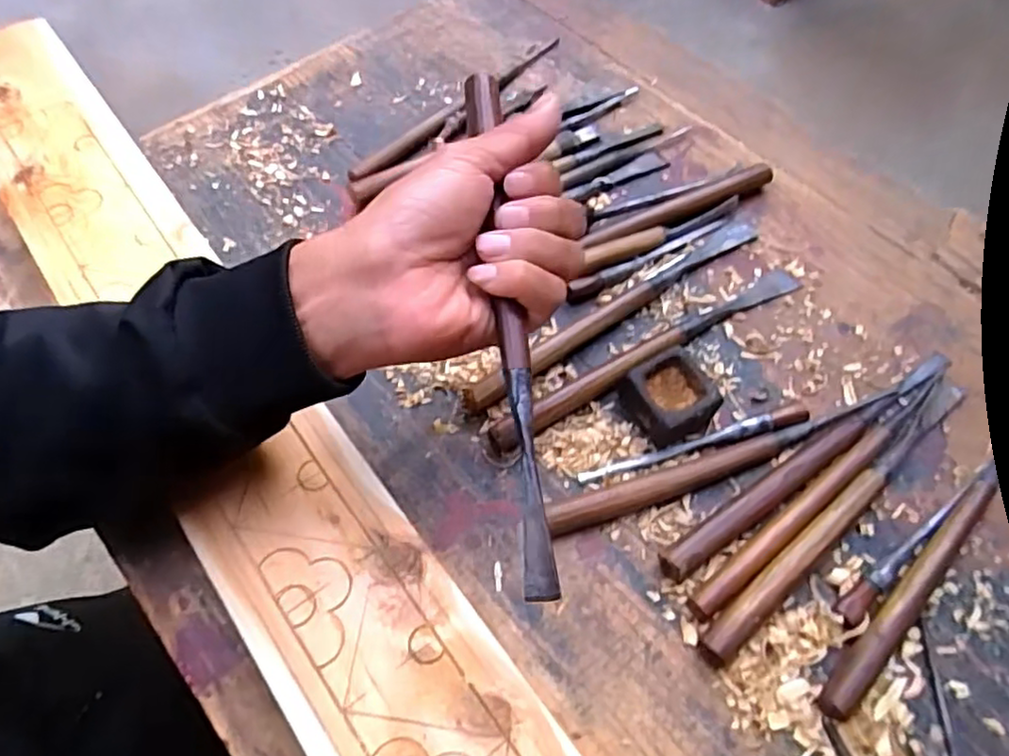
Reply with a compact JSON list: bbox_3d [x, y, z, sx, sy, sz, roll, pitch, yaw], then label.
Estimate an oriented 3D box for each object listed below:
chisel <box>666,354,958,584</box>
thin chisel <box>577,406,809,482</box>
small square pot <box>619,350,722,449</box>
[{"bbox_3d":[0.191,0.046,0.406,0.247,0.017,0.023,-30,64,-17],"label":"chisel"},{"bbox_3d":[0.118,0.041,0.412,0.149,0.008,0.012,-14,60,-9],"label":"thin chisel"},{"bbox_3d":[0.105,0.013,0.421,0.048,0.027,0.049,-30,64,-17],"label":"small square pot"}]

